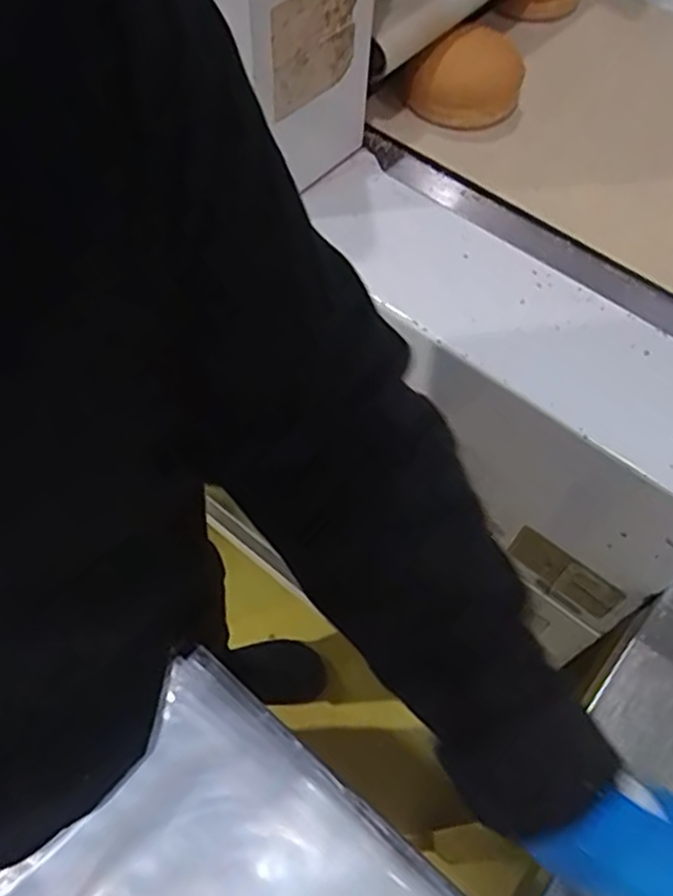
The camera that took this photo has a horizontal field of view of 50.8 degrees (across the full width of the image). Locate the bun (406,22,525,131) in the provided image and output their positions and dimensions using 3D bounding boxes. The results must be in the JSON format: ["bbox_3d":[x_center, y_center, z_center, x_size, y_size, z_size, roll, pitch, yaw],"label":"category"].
[{"bbox_3d":[0.120,-0.341,0.645,0.101,0.055,0.090,14,60,6],"label":"bun"}]

